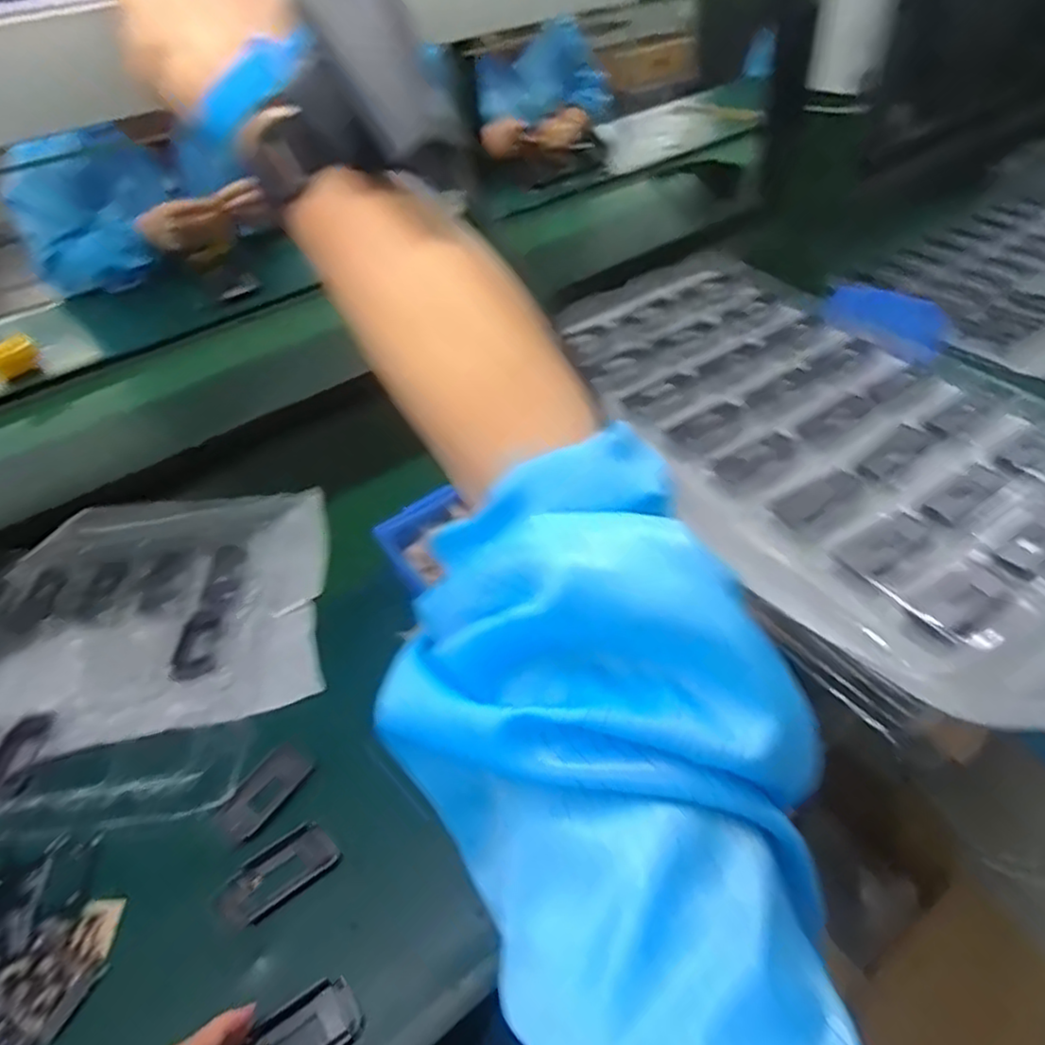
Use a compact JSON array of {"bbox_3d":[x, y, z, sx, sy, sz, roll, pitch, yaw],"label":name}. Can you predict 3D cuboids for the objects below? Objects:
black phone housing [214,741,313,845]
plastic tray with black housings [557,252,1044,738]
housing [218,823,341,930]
[{"bbox_3d":[-0.196,0.204,0.530,0.037,0.004,0.074,25,52,29],"label":"black phone housing"},{"bbox_3d":[0.256,-0.080,0.625,0.335,0.058,0.548,-29,51,-19],"label":"plastic tray with black housings"},{"bbox_3d":[-0.172,0.246,0.489,0.079,0.004,0.042,-30,48,-23],"label":"housing"}]

